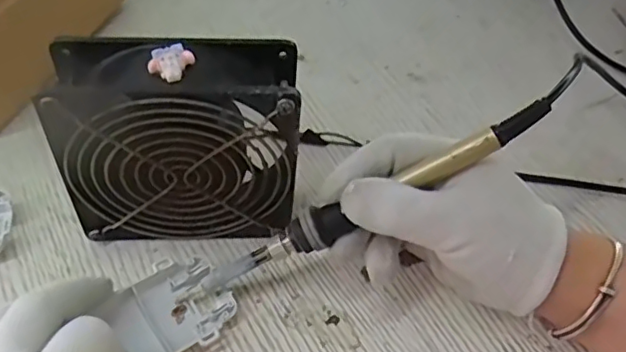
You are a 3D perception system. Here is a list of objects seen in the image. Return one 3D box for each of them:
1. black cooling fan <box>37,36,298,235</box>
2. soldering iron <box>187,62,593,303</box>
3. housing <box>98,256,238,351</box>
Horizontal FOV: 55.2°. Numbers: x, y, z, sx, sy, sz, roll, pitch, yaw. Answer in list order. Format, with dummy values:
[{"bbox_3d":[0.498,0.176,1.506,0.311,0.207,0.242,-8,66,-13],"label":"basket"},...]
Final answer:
[{"bbox_3d":[-0.069,-0.015,0.318,0.116,0.122,0.044,0,51,-6],"label":"black cooling fan"},{"bbox_3d":[0.039,0.010,0.314,0.233,0.026,0.018,-29,58,6],"label":"soldering iron"},{"bbox_3d":[-0.073,0.072,0.317,0.057,0.019,0.048,-34,63,-26],"label":"housing"}]

